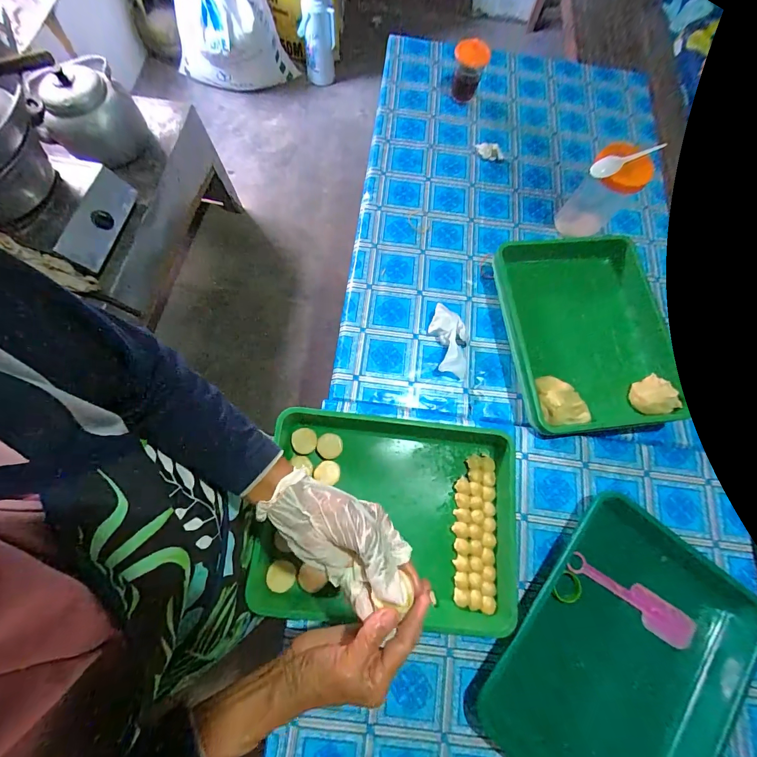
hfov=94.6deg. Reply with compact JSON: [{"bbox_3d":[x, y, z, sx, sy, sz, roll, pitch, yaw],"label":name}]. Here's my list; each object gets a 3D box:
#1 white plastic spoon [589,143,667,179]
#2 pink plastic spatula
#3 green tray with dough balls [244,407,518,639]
[{"bbox_3d":[0.434,-0.378,0.611,0.129,0.034,0.022,-15,72,-8],"label":"white plastic spoon"},{"bbox_3d":[0.369,0.319,0.507,0.192,0.011,0.046,32,74,7],"label":"pink plastic spatula"},{"bbox_3d":[0.018,0.199,0.512,0.363,0.056,0.272,6,73,-1],"label":"green tray with dough balls"}]

